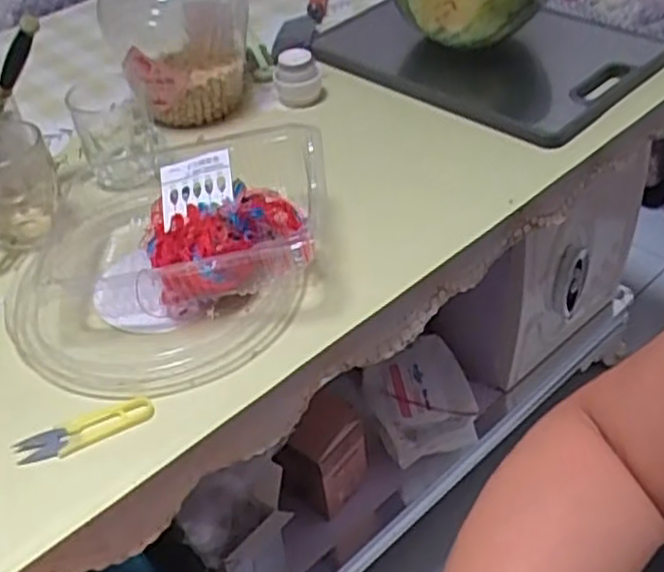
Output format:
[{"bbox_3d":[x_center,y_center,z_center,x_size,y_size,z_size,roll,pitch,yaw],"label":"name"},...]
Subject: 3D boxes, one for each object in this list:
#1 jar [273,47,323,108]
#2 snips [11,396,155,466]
[{"bbox_3d":[-0.040,-0.239,0.866,0.053,0.049,0.061,-8,42,-3],"label":"jar"},{"bbox_3d":[-0.170,0.099,0.527,0.093,0.005,0.026,-18,43,-14],"label":"snips"}]

